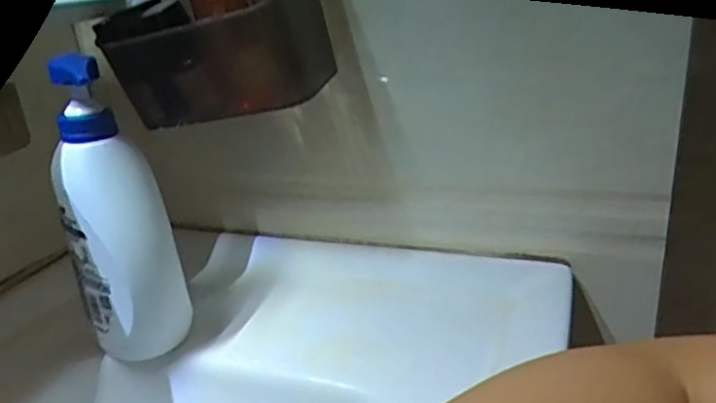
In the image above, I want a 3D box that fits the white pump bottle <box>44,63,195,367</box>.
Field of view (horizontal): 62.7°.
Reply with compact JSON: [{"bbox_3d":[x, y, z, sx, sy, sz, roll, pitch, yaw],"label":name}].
[{"bbox_3d":[-0.168,0.016,0.412,0.057,0.217,0.049,6,25,27],"label":"white pump bottle"}]

